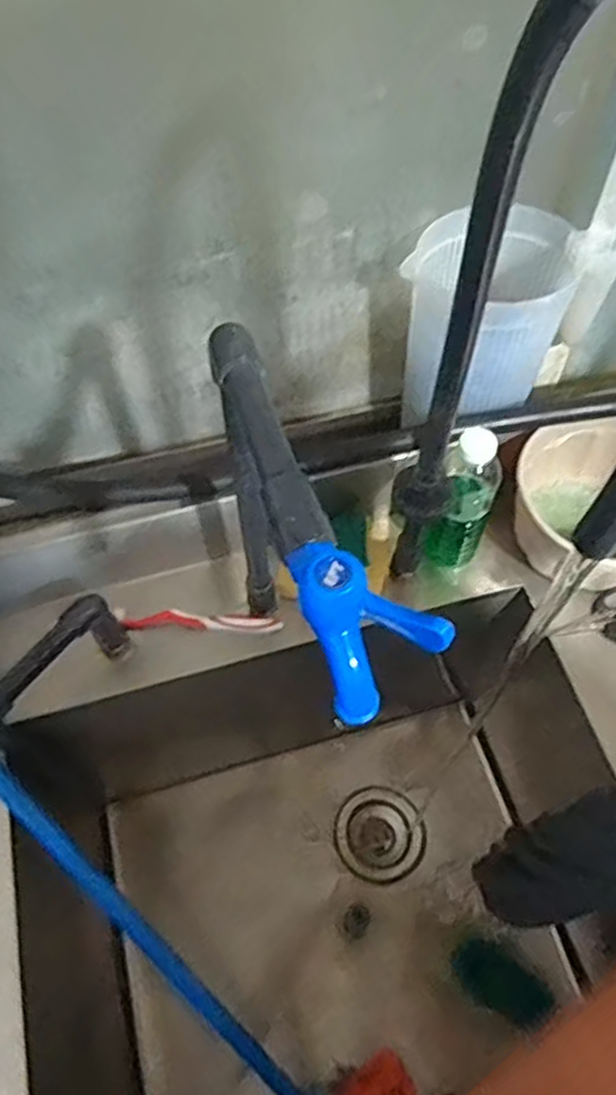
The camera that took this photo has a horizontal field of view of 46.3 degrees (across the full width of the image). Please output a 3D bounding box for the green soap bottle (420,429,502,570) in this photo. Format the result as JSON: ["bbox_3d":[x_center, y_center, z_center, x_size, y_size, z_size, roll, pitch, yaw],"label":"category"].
[{"bbox_3d":[0.147,-0.040,0.684,0.055,0.173,0.053,0,58,1],"label":"green soap bottle"}]

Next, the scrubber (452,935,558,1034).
[{"bbox_3d":[0.229,0.511,0.845,0.126,0.038,0.063,31,64,18],"label":"scrubber"}]

